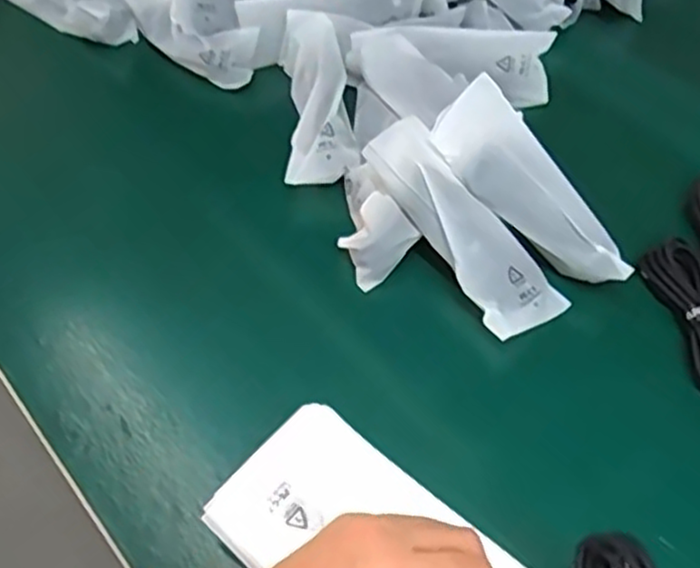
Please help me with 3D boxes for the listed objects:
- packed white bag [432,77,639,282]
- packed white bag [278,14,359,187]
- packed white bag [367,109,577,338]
[{"bbox_3d":[0.112,-0.057,0.449,0.052,0.035,0.144,-37,83,-20],"label":"packed white bag"},{"bbox_3d":[-0.024,-0.136,0.516,0.047,0.034,0.141,-6,56,-1],"label":"packed white bag"},{"bbox_3d":[0.069,-0.034,0.442,0.055,0.017,0.150,-37,86,-20],"label":"packed white bag"}]

